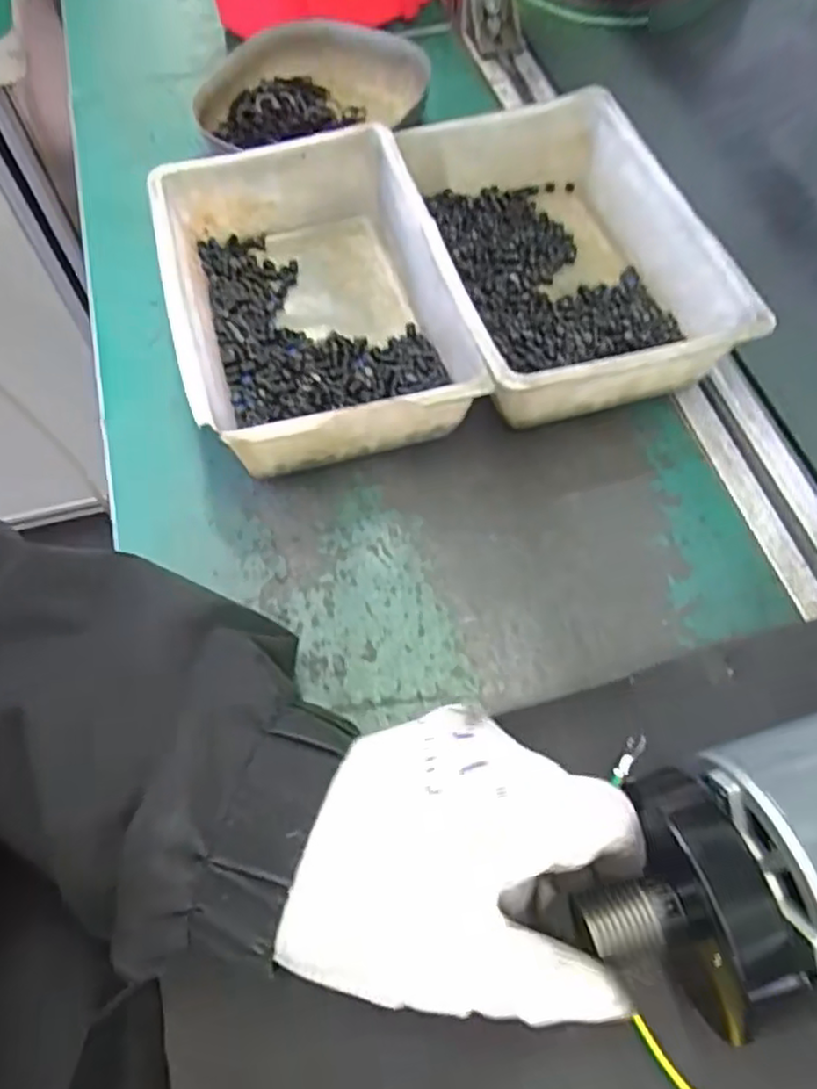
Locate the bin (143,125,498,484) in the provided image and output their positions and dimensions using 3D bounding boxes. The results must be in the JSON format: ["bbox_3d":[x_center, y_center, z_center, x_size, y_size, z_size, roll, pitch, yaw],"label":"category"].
[{"bbox_3d":[-0.052,-0.132,0.380,0.138,0.058,0.205,-14,64,-5],"label":"bin"}]

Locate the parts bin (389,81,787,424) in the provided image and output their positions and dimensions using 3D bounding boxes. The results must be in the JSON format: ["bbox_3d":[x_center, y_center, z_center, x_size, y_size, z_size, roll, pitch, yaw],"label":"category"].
[{"bbox_3d":[0.085,-0.157,0.385,0.140,0.058,0.198,-13,63,-4],"label":"parts bin"}]

